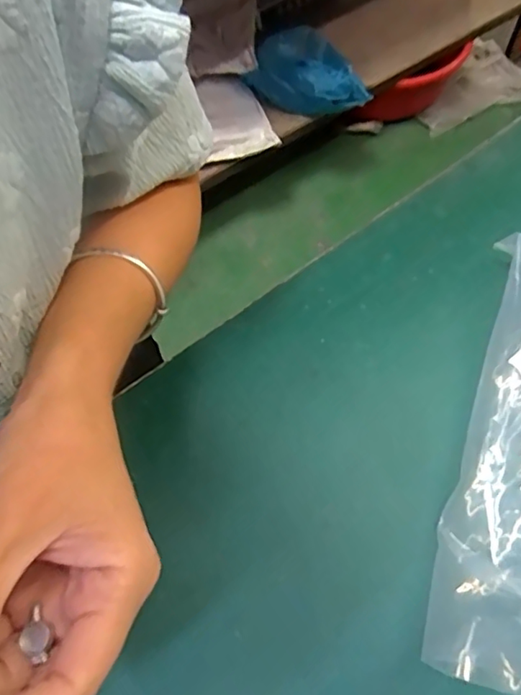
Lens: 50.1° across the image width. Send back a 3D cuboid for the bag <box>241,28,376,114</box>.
[{"bbox_3d":[0.114,-0.592,1.177,0.249,0.123,0.178,29,66,15],"label":"bag"}]

